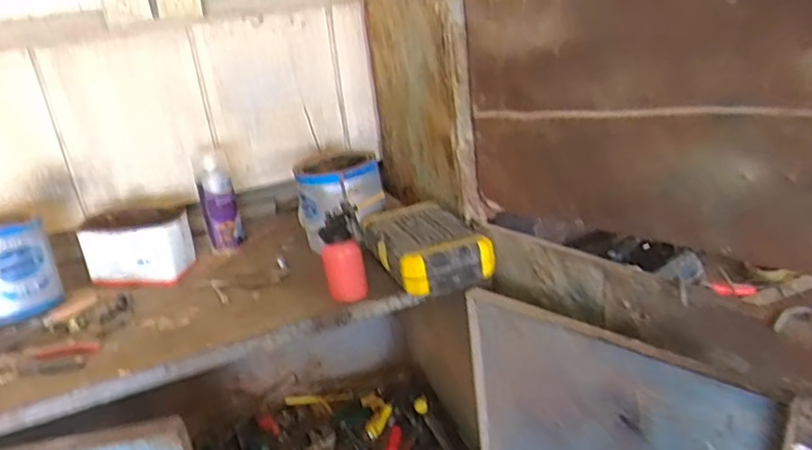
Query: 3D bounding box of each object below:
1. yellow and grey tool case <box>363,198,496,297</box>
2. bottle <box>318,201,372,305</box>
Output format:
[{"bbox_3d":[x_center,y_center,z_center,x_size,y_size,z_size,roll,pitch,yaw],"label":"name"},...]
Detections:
[{"bbox_3d":[0.036,0.025,0.985,0.166,0.057,0.249,-15,25,-18],"label":"yellow and grey tool case"},{"bbox_3d":[-0.096,0.046,0.905,0.063,0.126,0.069,-9,24,-6],"label":"bottle"}]

